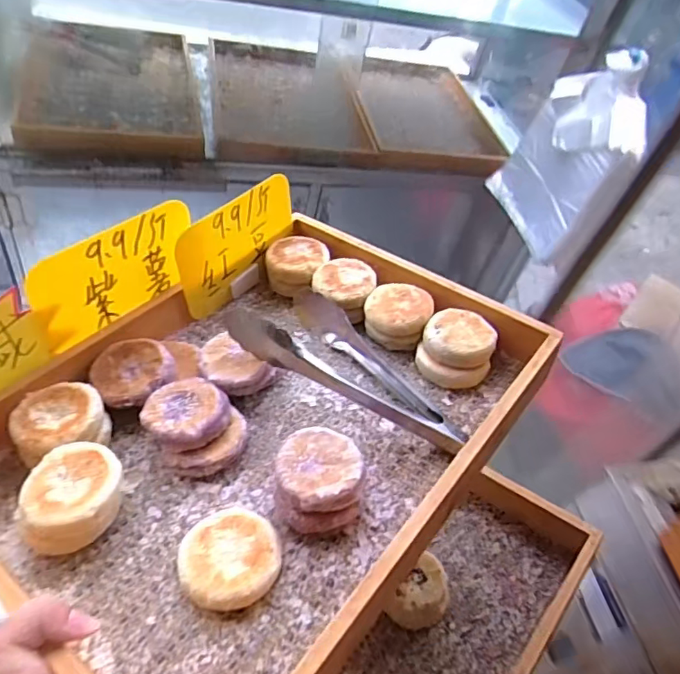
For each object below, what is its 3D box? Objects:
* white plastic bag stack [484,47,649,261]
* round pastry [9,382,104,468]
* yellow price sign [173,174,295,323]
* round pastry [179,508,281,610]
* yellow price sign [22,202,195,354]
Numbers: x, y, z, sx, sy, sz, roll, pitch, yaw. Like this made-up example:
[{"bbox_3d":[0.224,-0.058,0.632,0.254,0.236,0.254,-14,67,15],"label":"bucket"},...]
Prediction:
[{"bbox_3d":[0.470,-0.380,1.151,0.031,0.417,0.293,2,56,-19],"label":"white plastic bag stack"},{"bbox_3d":[-0.200,0.057,0.390,0.058,0.017,0.055,-20,47,-25],"label":"round pastry"},{"bbox_3d":[-0.093,-0.088,0.519,0.007,0.087,0.142,25,52,30],"label":"yellow price sign"},{"bbox_3d":[-0.068,0.138,0.344,0.059,0.020,0.058,3,42,-2],"label":"round pastry"},{"bbox_3d":[-0.175,-0.048,0.436,0.012,0.078,0.135,28,50,27],"label":"yellow price sign"}]

